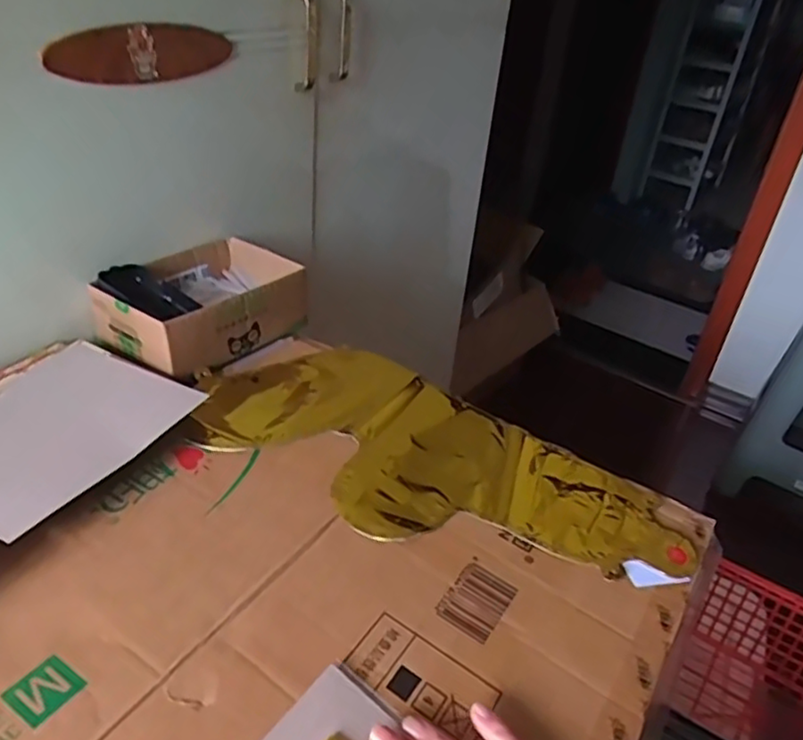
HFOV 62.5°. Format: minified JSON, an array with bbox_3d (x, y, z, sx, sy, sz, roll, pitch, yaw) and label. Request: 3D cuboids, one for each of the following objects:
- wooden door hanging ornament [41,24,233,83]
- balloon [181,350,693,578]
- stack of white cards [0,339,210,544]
[{"bbox_3d":[-0.231,-0.282,0.592,0.019,0.044,0.166,32,41,33],"label":"wooden door hanging ornament"},{"bbox_3d":[0.021,0.071,0.567,0.417,0.014,0.198,24,37,23],"label":"balloon"},{"bbox_3d":[-0.291,0.044,0.536,0.196,0.032,0.199,23,37,22],"label":"stack of white cards"}]

